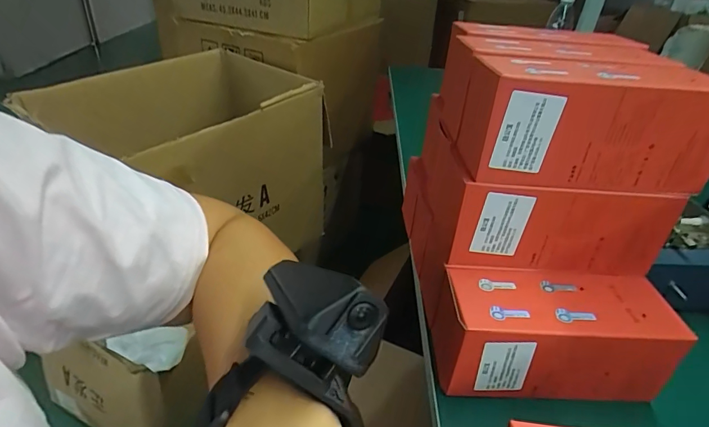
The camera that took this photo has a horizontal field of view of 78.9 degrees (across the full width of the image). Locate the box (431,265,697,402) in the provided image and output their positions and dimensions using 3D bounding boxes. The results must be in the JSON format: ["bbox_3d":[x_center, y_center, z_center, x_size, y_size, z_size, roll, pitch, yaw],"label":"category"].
[{"bbox_3d":[0.163,0.106,0.382,0.191,0.087,0.077,3,34,-1],"label":"box"}]

